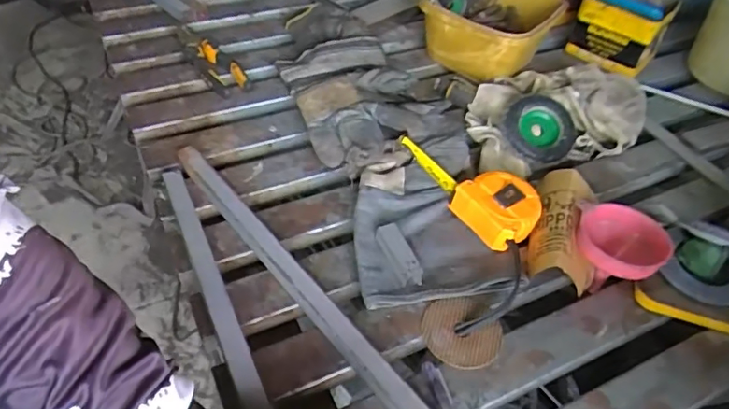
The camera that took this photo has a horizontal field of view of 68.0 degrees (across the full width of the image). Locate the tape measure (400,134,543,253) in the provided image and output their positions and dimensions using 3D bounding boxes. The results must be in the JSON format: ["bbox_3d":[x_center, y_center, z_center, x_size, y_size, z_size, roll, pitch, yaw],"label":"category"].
[{"bbox_3d":[0.121,-0.024,0.593,0.078,0.035,0.163,-25,54,-27],"label":"tape measure"}]

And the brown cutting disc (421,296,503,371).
[{"bbox_3d":[0.088,0.116,0.490,0.069,0.005,0.068,-7,52,-12],"label":"brown cutting disc"}]

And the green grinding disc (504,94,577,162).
[{"bbox_3d":[0.217,-0.093,0.668,0.085,0.021,0.078,0,83,-2],"label":"green grinding disc"}]

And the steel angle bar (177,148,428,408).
[{"bbox_3d":[-0.055,0.083,0.497,0.023,0.027,0.446,-30,56,-29],"label":"steel angle bar"}]

